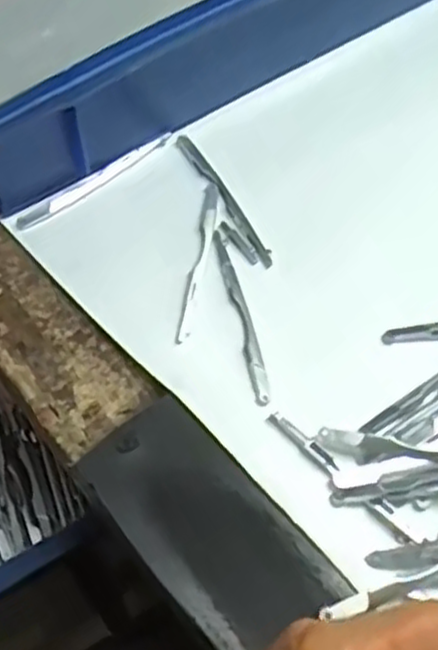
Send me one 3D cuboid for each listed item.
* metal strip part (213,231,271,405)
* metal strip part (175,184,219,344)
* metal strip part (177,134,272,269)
[{"bbox_3d":[0.011,-0.006,0.373,0.008,0.004,0.101,-12,56,-4],"label":"metal strip part"},{"bbox_3d":[-0.010,-0.035,0.390,0.009,0.004,0.102,5,57,7],"label":"metal strip part"},{"bbox_3d":[0.003,-0.070,0.412,0.009,0.007,0.100,-26,58,-13],"label":"metal strip part"}]

